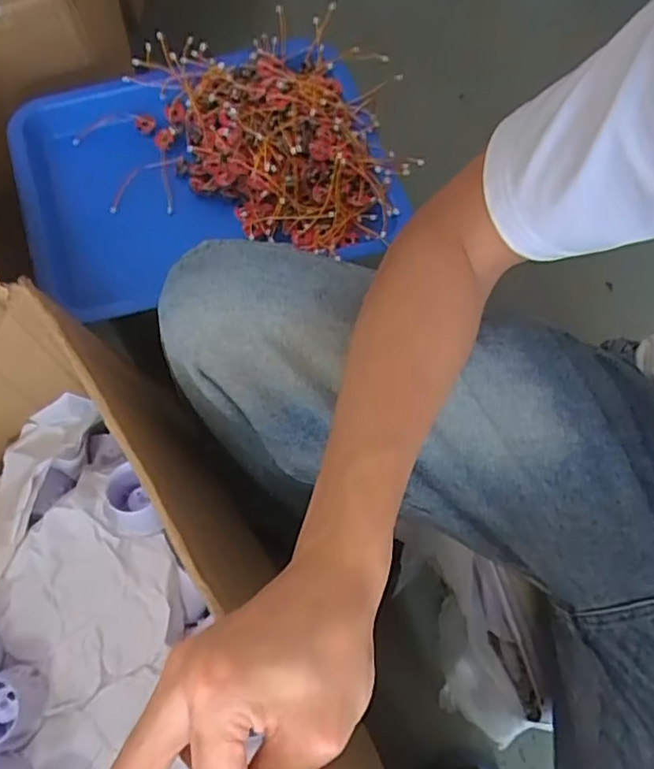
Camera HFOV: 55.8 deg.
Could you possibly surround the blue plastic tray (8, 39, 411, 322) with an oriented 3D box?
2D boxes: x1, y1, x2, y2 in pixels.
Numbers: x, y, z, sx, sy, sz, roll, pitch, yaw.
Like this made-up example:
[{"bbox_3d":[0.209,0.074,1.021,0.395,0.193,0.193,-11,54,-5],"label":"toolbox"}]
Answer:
[{"bbox_3d":[-0.114,-0.203,0.599,0.338,0.069,0.264,-13,67,-5],"label":"blue plastic tray"}]

